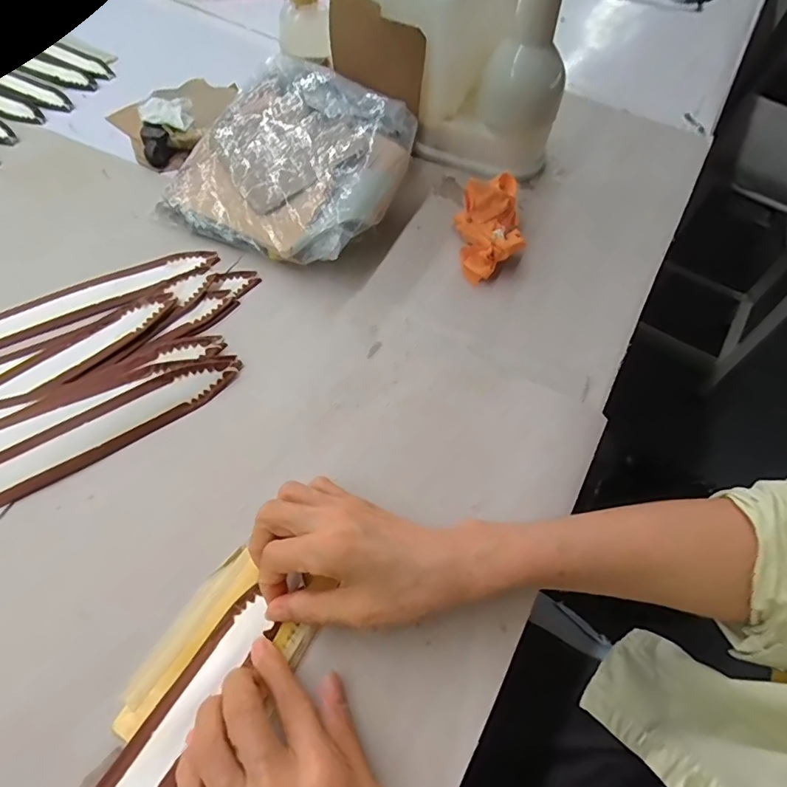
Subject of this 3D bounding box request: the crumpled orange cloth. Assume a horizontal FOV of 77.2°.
[{"bbox_3d":[0.094,-0.167,0.477,0.059,0.059,0.105,-2,58,-2],"label":"crumpled orange cloth"}]

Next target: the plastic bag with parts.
[{"bbox_3d":[-0.096,-0.235,0.495,0.217,0.060,0.217,24,61,13],"label":"plastic bag with parts"}]

